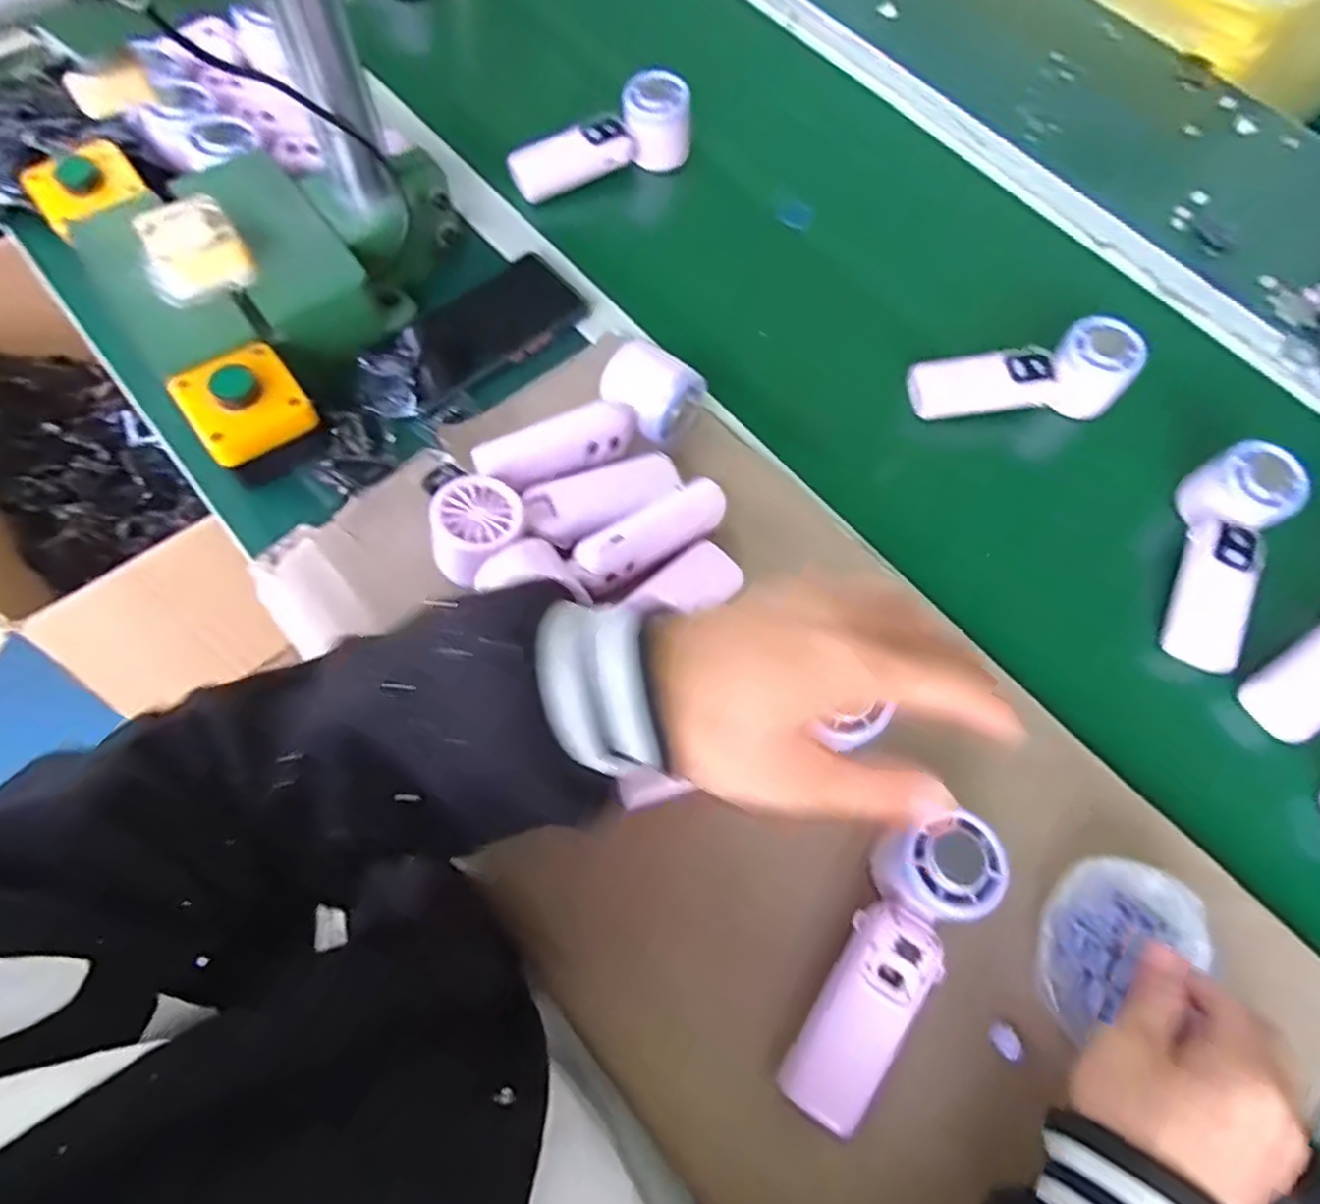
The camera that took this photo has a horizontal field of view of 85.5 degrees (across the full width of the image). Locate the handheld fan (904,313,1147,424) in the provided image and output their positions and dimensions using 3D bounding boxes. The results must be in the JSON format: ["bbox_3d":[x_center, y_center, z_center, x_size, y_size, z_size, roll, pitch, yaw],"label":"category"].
[{"bbox_3d":[0.280,-0.177,0.551,0.166,0.053,0.057,-1,67,-3],"label":"handheld fan"}]

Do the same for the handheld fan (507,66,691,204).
[{"bbox_3d":[-0.051,-0.400,0.618,0.160,0.059,0.046,-28,72,-14],"label":"handheld fan"}]

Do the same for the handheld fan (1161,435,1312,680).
[{"bbox_3d":[0.401,-0.033,0.514,0.064,0.061,0.163,23,80,6],"label":"handheld fan"}]

